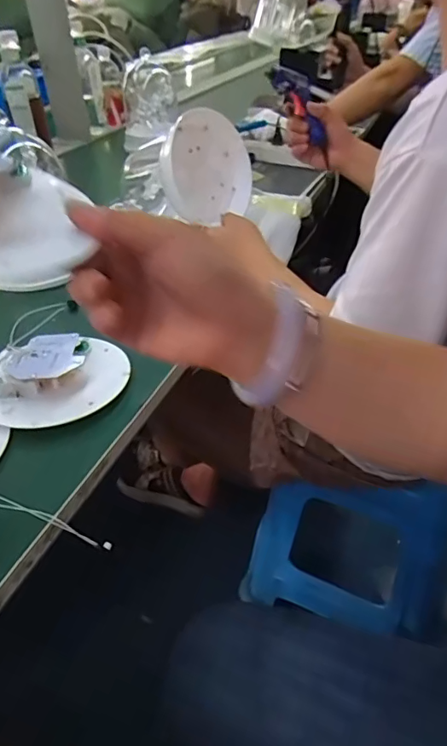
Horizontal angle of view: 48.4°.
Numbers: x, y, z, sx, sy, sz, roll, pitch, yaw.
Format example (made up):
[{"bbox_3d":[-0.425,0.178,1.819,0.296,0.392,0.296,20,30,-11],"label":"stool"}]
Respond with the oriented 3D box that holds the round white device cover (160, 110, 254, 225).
[{"bbox_3d":[-0.019,-0.292,0.702,0.164,0.139,0.018,-28,27,-34],"label":"round white device cover"}]

